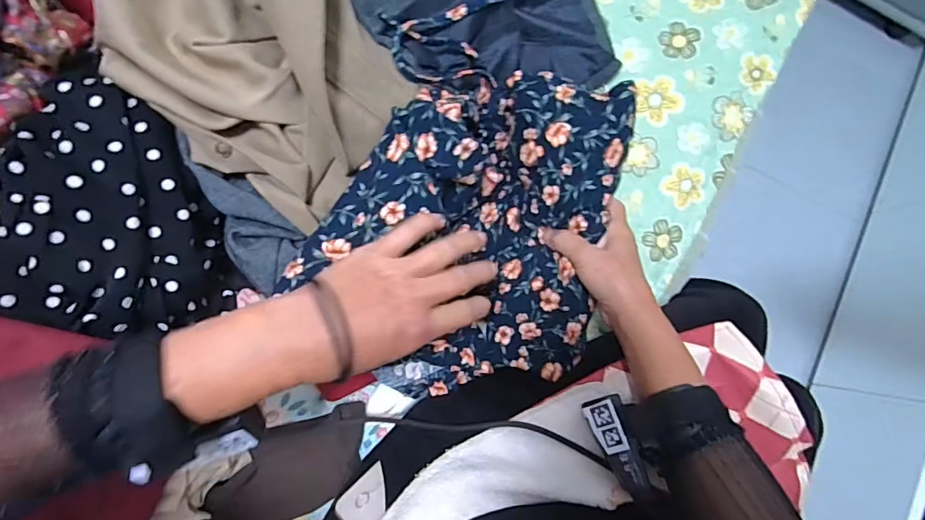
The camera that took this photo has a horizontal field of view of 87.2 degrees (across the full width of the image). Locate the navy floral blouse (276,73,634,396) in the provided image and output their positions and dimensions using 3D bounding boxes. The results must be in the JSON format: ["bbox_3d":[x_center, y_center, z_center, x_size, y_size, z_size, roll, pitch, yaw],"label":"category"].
[{"bbox_3d":[0.012,-0.035,0.410,0.227,0.116,0.276,16,82,-4],"label":"navy floral blouse"}]

